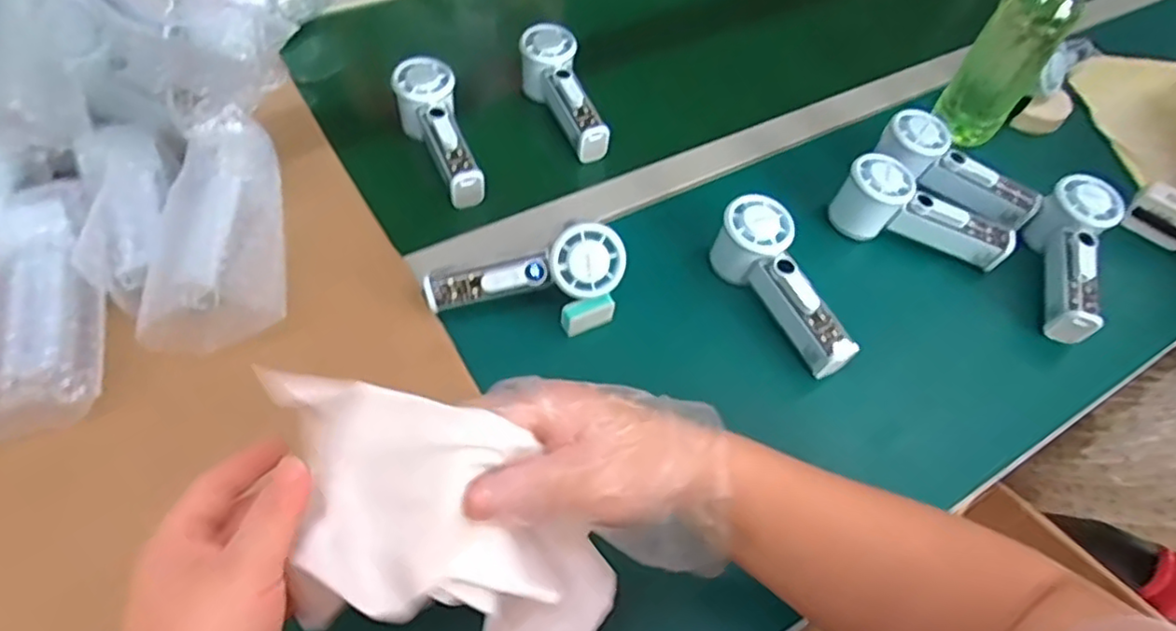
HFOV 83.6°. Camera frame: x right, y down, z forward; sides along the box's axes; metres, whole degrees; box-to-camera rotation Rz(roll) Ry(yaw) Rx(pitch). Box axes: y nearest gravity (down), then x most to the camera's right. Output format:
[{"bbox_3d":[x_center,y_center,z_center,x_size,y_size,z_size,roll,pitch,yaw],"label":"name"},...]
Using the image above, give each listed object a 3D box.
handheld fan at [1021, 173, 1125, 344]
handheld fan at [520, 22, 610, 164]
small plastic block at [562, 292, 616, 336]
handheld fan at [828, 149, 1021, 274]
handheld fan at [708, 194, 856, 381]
[{"bbox_3d":[0.425,-0.048,0.580,0.055,0.063,0.154,17,68,8],"label":"handheld fan"},{"bbox_3d":[-0.023,-0.222,0.671,0.048,0.060,0.155,-20,72,-17],"label":"handheld fan"},{"bbox_3d":[0.001,0.000,0.516,0.042,0.023,0.016,-14,56,-14],"label":"small plastic block"},{"bbox_3d":[0.302,-0.095,0.592,0.154,0.062,0.051,15,54,7],"label":"handheld fan"},{"bbox_3d":[0.158,-0.023,0.540,0.054,0.062,0.155,-25,75,-20],"label":"handheld fan"}]

